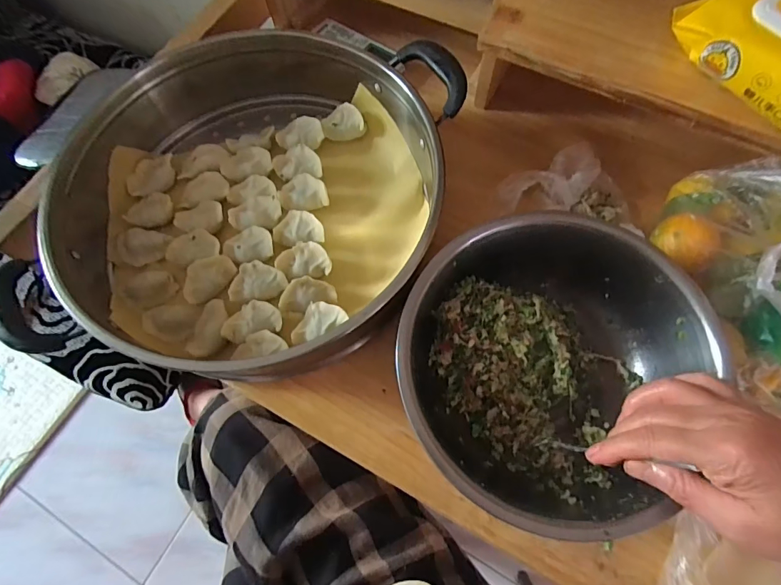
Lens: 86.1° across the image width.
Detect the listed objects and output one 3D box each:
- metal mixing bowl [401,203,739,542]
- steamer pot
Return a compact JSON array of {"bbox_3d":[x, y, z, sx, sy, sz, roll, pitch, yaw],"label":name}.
[{"bbox_3d":[0.112,0.053,0.328,0.201,0.079,0.216,-1,69,1],"label":"metal mixing bowl"},{"bbox_3d":[-0.126,-0.089,0.389,0.308,0.096,0.316,-1,69,1],"label":"steamer pot"}]

